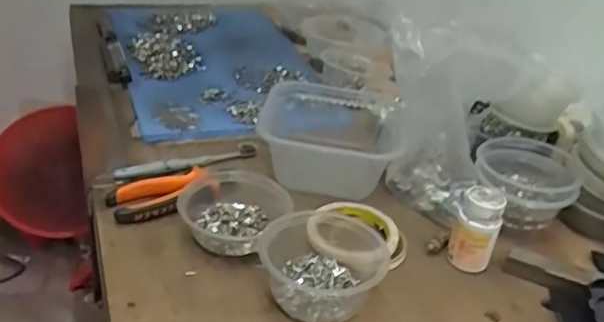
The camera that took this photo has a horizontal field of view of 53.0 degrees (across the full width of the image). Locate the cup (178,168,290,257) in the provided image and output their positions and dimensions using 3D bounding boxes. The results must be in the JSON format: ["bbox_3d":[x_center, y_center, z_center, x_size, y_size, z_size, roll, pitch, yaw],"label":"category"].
[{"bbox_3d":[-0.073,0.053,0.637,0.112,0.049,0.114,4,31,-2],"label":"cup"}]

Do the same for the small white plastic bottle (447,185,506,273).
[{"bbox_3d":[0.181,0.068,0.626,0.043,0.078,0.043,18,33,21],"label":"small white plastic bottle"}]

